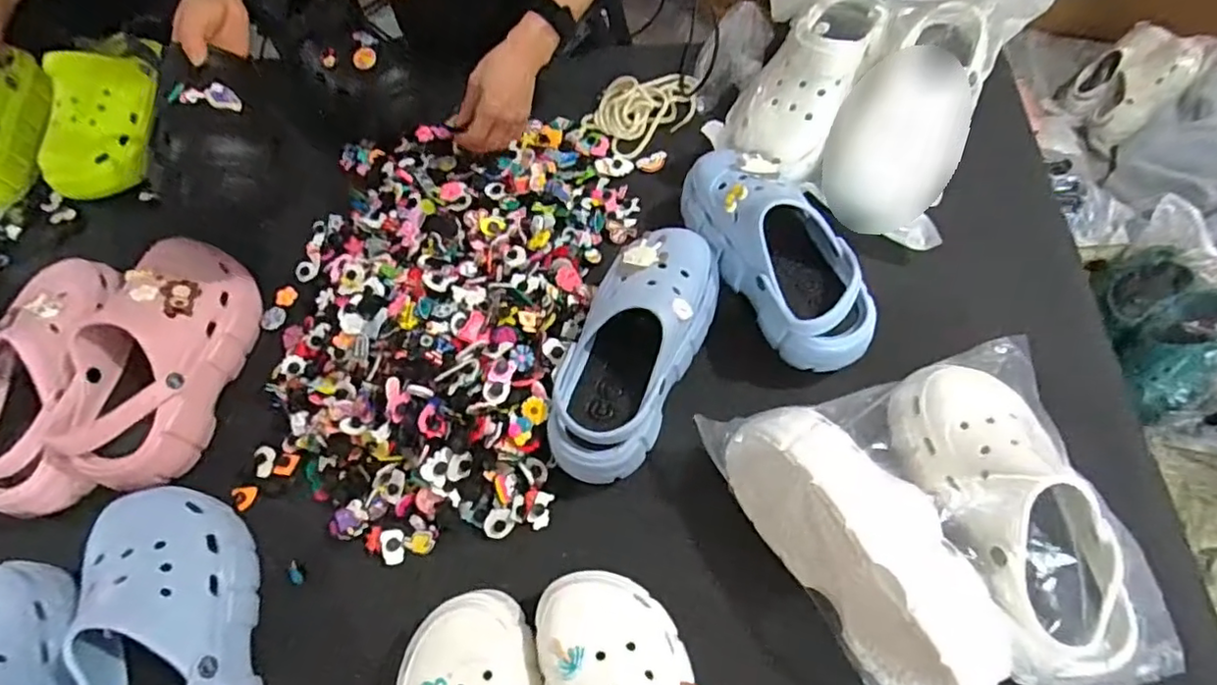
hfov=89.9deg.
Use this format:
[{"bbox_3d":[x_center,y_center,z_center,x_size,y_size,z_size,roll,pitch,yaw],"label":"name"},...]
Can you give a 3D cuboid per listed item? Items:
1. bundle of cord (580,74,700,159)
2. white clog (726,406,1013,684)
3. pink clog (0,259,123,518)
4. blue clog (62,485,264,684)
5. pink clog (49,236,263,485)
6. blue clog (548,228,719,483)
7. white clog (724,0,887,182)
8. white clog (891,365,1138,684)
[{"bbox_3d":[0.046,-0.300,0.769,0.098,0.026,0.150,38,72,19],"label":"bundle of cord"},{"bbox_3d":[0.205,0.153,0.489,0.116,0.089,0.254,-32,67,-11],"label":"white clog"},{"bbox_3d":[-0.558,0.033,0.603,0.110,0.083,0.256,-3,65,2],"label":"pink clog"},{"bbox_3d":[-0.362,0.241,0.495,0.106,0.079,0.256,-16,65,-4],"label":"blue clog"},{"bbox_3d":[-0.451,0.012,0.613,0.117,0.086,0.254,9,66,8],"label":"pink clog"},{"bbox_3d":[0.026,-0.001,0.573,0.100,0.085,0.254,22,68,13],"label":"blue clog"},{"bbox_3d":[0.215,-0.296,0.690,0.119,0.114,0.266,25,69,14],"label":"white clog"},{"bbox_3d":[0.314,0.131,0.490,0.119,0.105,0.250,-15,65,-4],"label":"white clog"}]

